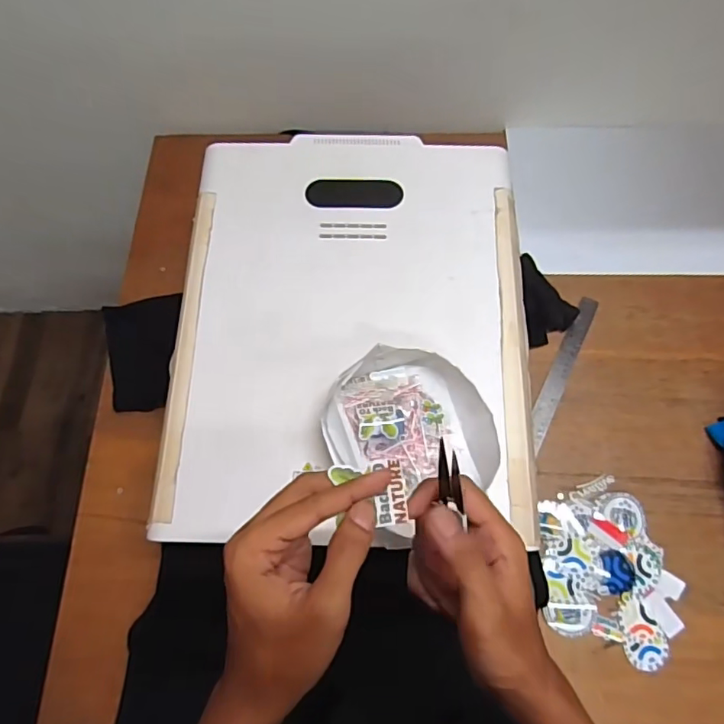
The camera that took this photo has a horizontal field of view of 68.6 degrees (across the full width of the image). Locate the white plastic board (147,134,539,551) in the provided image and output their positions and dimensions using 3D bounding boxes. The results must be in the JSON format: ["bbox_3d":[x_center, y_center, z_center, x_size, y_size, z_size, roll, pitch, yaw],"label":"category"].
[{"bbox_3d":[-0.013,-0.060,0.620,0.401,0.015,0.490,0,71,0],"label":"white plastic board"}]

